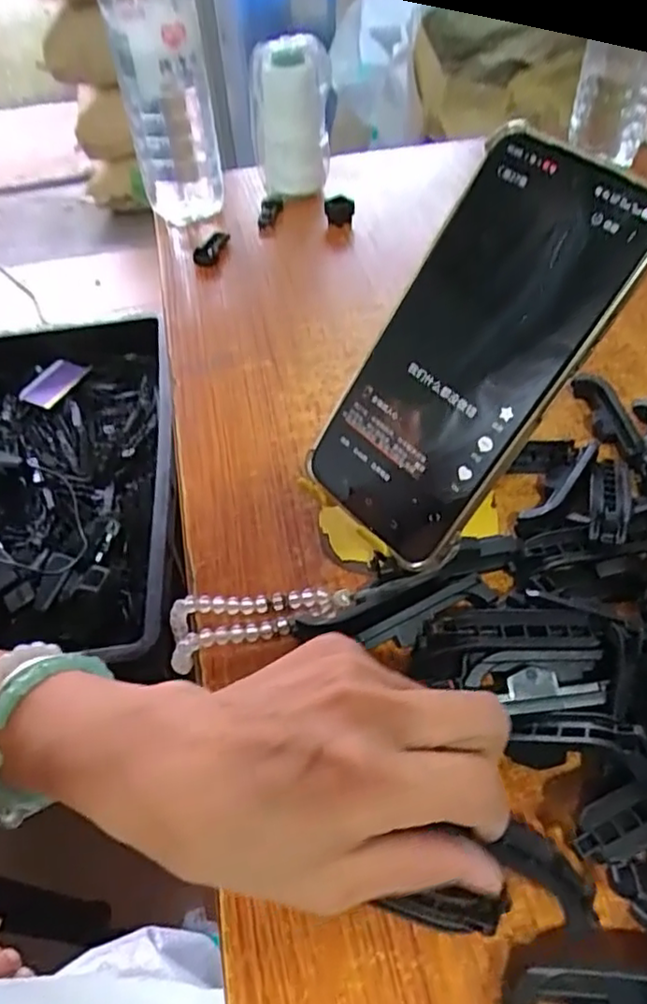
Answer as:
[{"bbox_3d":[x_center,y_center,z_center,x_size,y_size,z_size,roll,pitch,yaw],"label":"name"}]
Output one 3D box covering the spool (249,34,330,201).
[{"bbox_3d":[-0.029,-0.334,0.567,0.071,0.116,0.060,-5,48,-1],"label":"spool"}]

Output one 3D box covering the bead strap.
[{"bbox_3d":[-0.031,0.051,0.301,0.082,0.012,0.034,-13,48,-8],"label":"bead strap"}]

